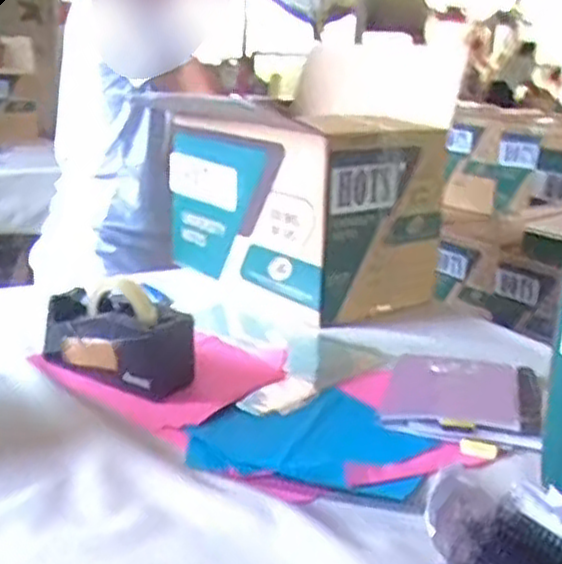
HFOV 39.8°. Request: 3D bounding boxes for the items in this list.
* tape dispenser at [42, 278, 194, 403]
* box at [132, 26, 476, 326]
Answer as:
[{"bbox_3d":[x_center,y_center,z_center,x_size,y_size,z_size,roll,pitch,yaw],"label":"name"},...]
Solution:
[{"bbox_3d":[-0.204,0.061,0.969,0.192,0.115,0.073,13,20,29],"label":"tape dispenser"},{"bbox_3d":[0.015,-0.154,1.342,0.281,0.308,0.482,-11,22,-37],"label":"box"}]

